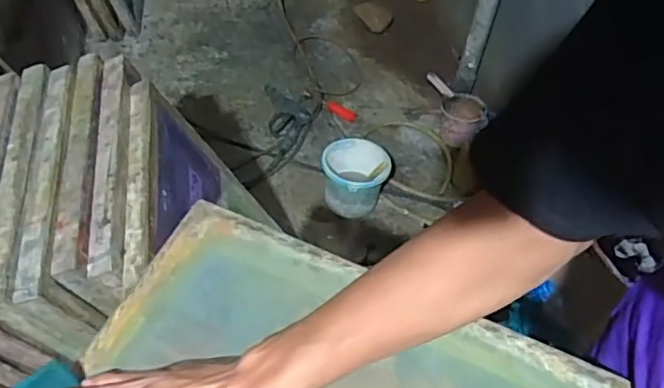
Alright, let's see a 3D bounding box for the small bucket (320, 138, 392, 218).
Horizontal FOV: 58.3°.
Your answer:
[{"bbox_3d":[0.064,-0.047,1.683,0.179,0.137,0.177,2,50,-3],"label":"small bucket"}]

